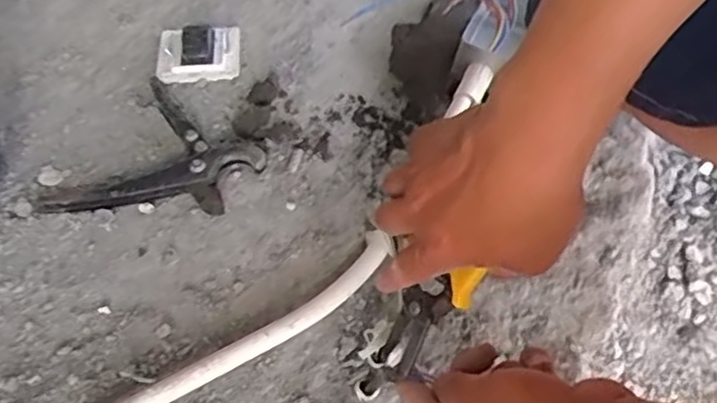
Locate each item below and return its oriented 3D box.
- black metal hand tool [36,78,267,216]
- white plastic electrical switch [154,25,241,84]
[{"bbox_3d":[-0.167,-0.030,0.575,0.150,0.021,0.163,19,55,17],"label":"black metal hand tool"},{"bbox_3d":[-0.164,-0.157,0.669,0.081,0.028,0.082,-6,52,-2],"label":"white plastic electrical switch"}]

